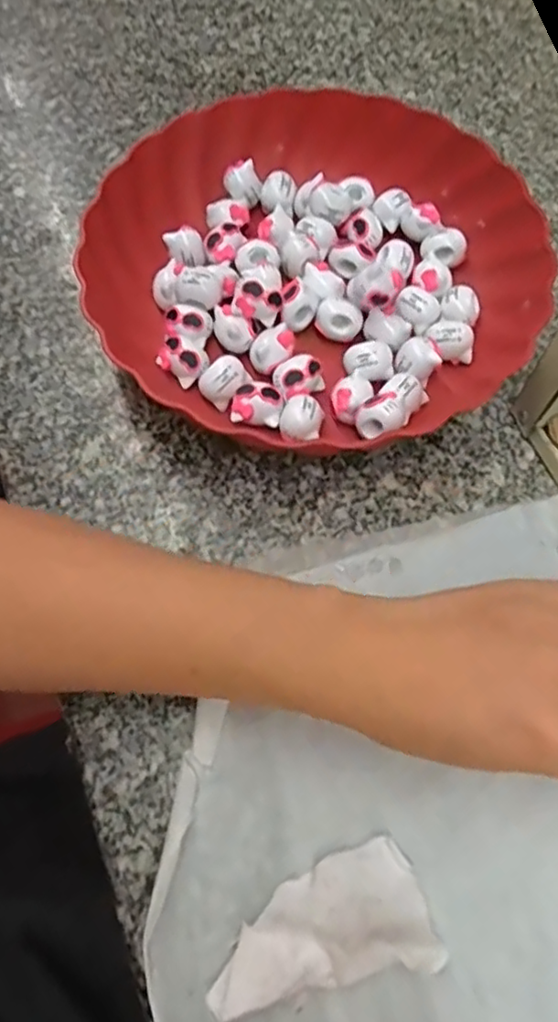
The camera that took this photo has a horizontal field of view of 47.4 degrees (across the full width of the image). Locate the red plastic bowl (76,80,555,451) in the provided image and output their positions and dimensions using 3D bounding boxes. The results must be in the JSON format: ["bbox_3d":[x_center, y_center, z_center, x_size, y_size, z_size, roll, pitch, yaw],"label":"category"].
[{"bbox_3d":[0.024,-0.141,0.361,0.234,0.051,0.221,0,65,0],"label":"red plastic bowl"}]

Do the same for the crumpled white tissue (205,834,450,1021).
[{"bbox_3d":[0.014,0.158,0.237,0.083,0.016,0.042,-17,66,-8],"label":"crumpled white tissue"}]

